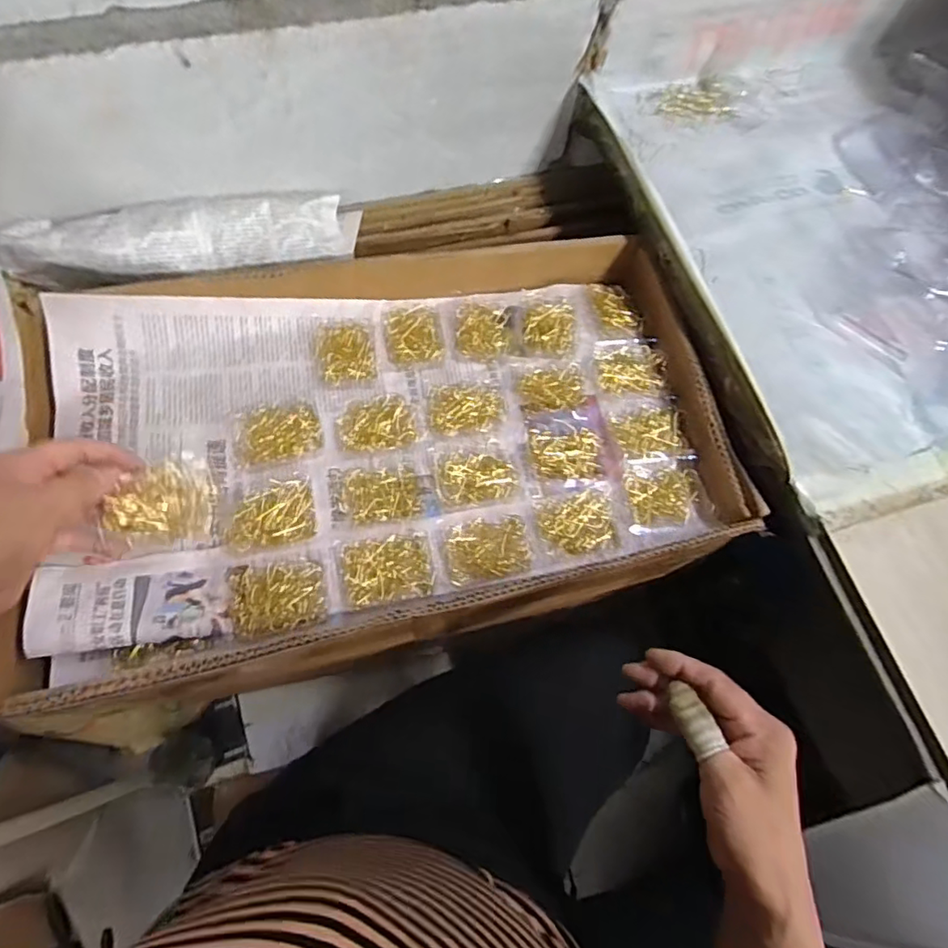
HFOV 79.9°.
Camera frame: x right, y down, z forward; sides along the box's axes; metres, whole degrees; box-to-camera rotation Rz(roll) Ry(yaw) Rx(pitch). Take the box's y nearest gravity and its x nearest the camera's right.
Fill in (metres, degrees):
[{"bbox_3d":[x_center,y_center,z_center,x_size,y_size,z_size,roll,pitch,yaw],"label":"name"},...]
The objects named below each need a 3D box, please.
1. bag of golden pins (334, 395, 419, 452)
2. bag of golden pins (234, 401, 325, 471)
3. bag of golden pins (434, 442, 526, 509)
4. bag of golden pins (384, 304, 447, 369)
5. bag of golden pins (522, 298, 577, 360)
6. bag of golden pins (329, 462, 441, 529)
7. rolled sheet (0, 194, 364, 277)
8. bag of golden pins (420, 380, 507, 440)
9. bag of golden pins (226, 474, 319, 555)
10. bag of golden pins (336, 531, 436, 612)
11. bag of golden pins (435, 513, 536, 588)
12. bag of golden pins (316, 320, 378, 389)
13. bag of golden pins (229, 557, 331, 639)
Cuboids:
[{"bbox_3d":[-0.086,-0.045,0.500,0.071,0.009,0.049,-12,71,-8],"label":"bag of golden pins"},{"bbox_3d":[-0.168,-0.036,0.483,0.073,0.013,0.055,-14,72,-8],"label":"bag of golden pins"},{"bbox_3d":[0.004,0.000,0.499,0.077,0.019,0.061,-4,71,-5],"label":"bag of golden pins"},{"bbox_3d":[-0.058,-0.135,0.549,0.054,0.005,0.071,-7,71,-6],"label":"bag of golden pins"},{"bbox_3d":[0.075,-0.145,0.560,0.052,0.010,0.063,5,70,-2],"label":"bag of golden pins"},{"bbox_3d":[-0.077,0.014,0.473,0.088,0.008,0.056,-3,70,-5],"label":"bag of golden pins"},{"bbox_3d":[-0.269,-0.230,0.549,0.329,0.041,0.073,-13,71,-20],"label":"rolled sheet"},{"bbox_3d":[-0.009,-0.061,0.518,0.076,0.009,0.064,0,70,-4],"label":"bag of golden pins"},{"bbox_3d":[-0.162,0.028,0.452,0.067,0.012,0.061,-8,71,-6],"label":"bag of golden pins"},{"bbox_3d":[-0.070,0.075,0.448,0.075,0.013,0.056,-8,71,-6],"label":"bag of golden pins"},{"bbox_3d":[0.009,0.060,0.466,0.076,0.013,0.058,-8,71,-6],"label":"bag of golden pins"},{"bbox_3d":[-0.118,-0.117,0.523,0.051,0.009,0.071,-8,71,-6],"label":"bag of golden pins"},{"bbox_3d":[-0.148,0.090,0.429,0.069,0.013,0.056,-11,71,-7],"label":"bag of golden pins"}]

